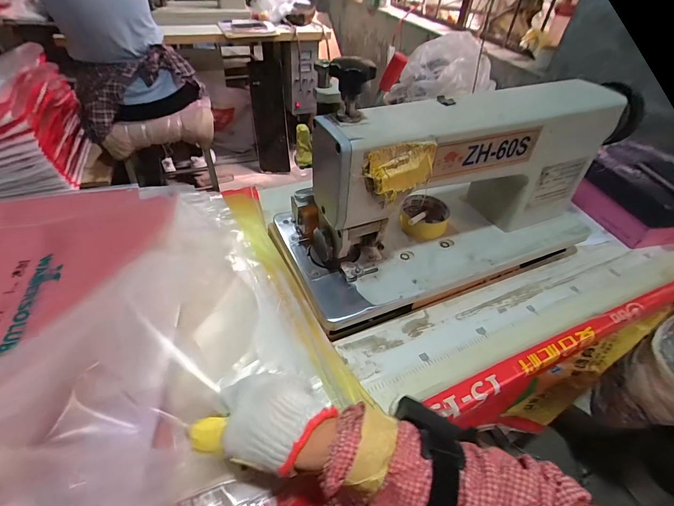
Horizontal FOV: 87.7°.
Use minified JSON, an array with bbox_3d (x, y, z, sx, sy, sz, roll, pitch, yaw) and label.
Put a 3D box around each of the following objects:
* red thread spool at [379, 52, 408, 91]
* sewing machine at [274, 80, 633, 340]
[{"bbox_3d":[0.065,-0.210,0.410,0.017,0.044,0.015,26,43,-10],"label":"red thread spool"},{"bbox_3d":[0.175,-0.095,0.534,0.500,0.252,0.215,-17,48,-22],"label":"sewing machine"}]

